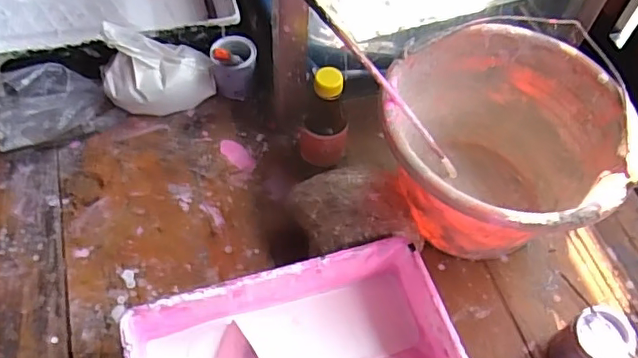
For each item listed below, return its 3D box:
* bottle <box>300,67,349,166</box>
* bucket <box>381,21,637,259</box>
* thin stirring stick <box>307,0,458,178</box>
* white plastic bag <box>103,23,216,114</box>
[{"bbox_3d":[0.008,-0.069,0.638,0.055,0.129,0.041,4,56,0],"label":"bottle"},{"bbox_3d":[0.183,-0.018,0.606,0.229,0.166,0.232,1,56,-2],"label":"bucket"},{"bbox_3d":[0.071,-0.076,0.540,0.013,0.369,0.014,-28,55,19],"label":"thin stirring stick"},{"bbox_3d":[-0.197,-0.134,0.689,0.128,0.080,0.080,-13,58,-11],"label":"white plastic bag"}]

